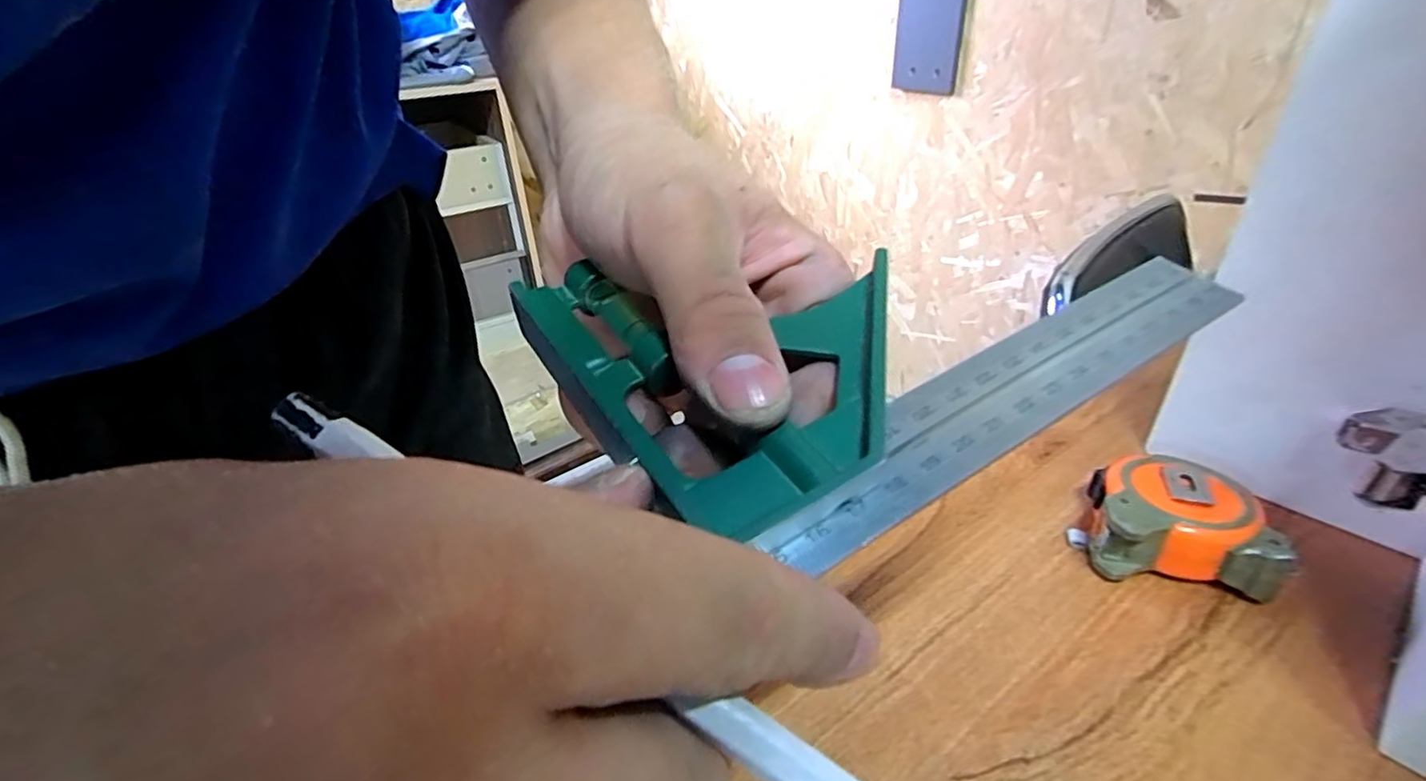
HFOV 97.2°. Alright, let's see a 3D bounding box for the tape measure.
[{"bbox_3d":[0.279,0.079,0.385,0.102,0.044,0.081,6,34,15],"label":"tape measure"}]

